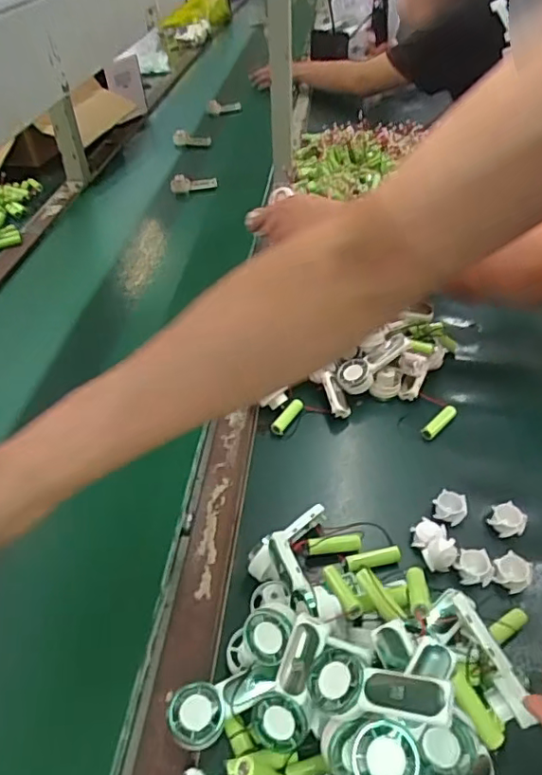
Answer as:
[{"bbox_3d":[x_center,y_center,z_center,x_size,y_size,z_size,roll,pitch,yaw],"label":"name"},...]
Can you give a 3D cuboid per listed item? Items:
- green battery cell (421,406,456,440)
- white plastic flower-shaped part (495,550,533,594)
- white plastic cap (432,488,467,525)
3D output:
[{"bbox_3d":[0.191,0.039,0.636,0.016,0.015,0.053,33,52,32],"label":"green battery cell"},{"bbox_3d":[0.212,0.163,0.494,0.030,0.018,0.030,-1,41,1],"label":"white plastic flower-shaped part"},{"bbox_3d":[0.175,0.117,0.547,0.030,0.014,0.030,-1,41,1],"label":"white plastic cap"}]

